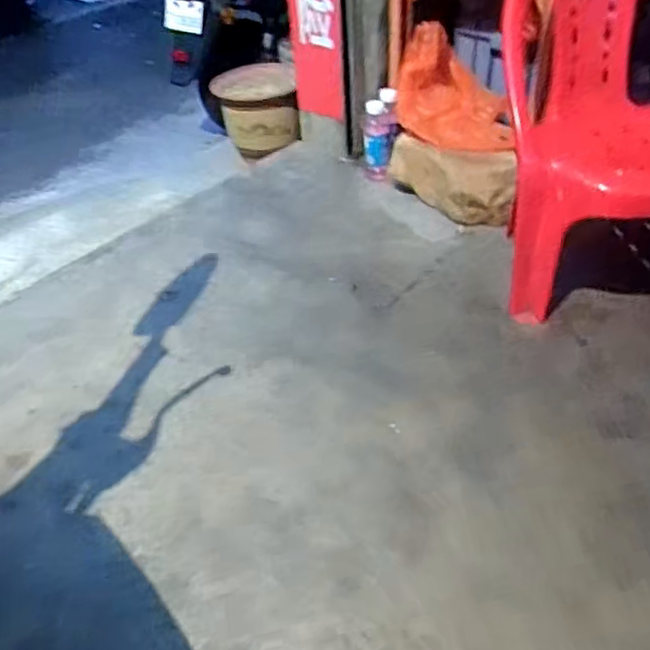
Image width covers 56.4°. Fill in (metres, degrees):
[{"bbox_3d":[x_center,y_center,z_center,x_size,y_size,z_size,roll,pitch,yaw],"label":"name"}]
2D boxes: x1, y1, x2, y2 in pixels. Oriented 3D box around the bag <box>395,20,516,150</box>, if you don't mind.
[{"bbox_3d":[0.308,-0.597,1.472,0.265,0.234,0.330,2,42,8],"label":"bag"}]

